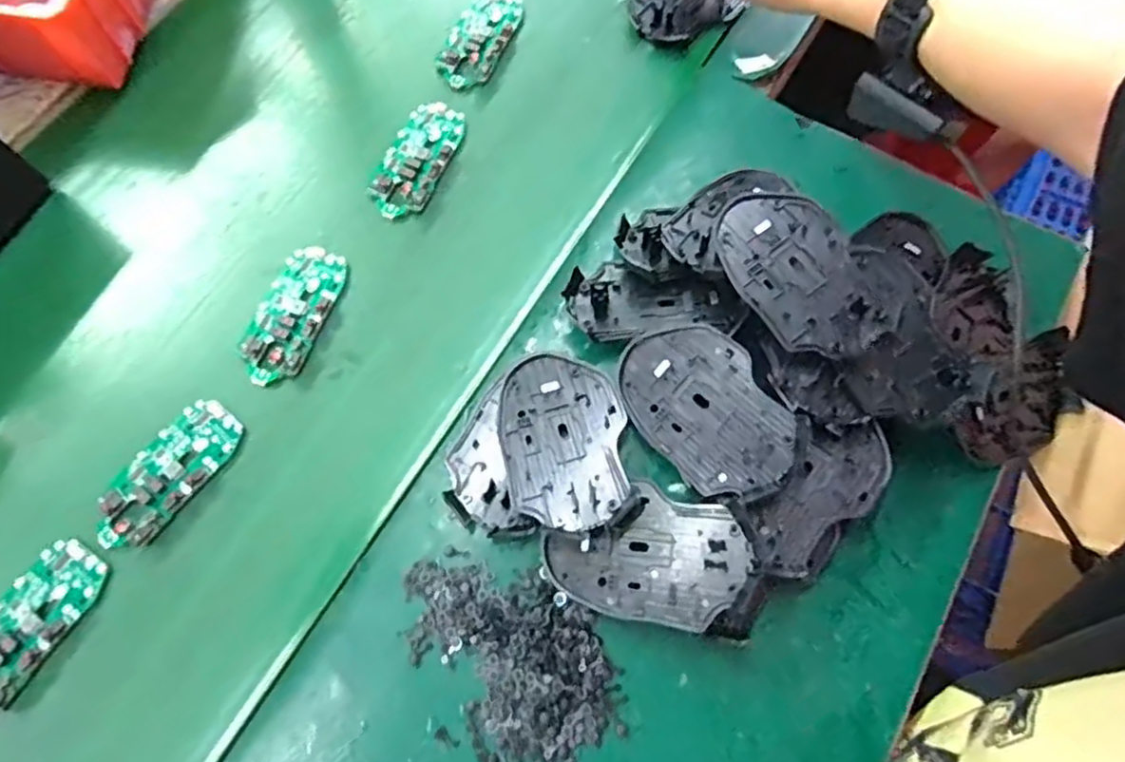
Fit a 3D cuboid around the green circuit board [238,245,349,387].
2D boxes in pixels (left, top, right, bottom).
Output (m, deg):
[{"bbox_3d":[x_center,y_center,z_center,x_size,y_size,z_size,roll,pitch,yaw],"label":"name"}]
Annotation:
[{"bbox_3d":[-0.179,-0.045,0.440,0.045,0.008,0.099,19,71,7],"label":"green circuit board"}]

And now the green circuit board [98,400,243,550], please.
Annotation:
[{"bbox_3d":[-0.240,0.056,0.403,0.044,0.009,0.097,32,73,11],"label":"green circuit board"}]

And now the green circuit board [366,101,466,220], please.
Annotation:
[{"bbox_3d":[-0.106,-0.163,0.480,0.043,0.011,0.100,20,71,7],"label":"green circuit board"}]

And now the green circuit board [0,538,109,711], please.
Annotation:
[{"bbox_3d":[-0.304,0.138,0.374,0.045,0.011,0.095,28,72,10],"label":"green circuit board"}]

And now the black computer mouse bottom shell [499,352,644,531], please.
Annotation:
[{"bbox_3d":[0.001,0.034,0.394,0.072,0.019,0.110,-10,70,-3],"label":"black computer mouse bottom shell"}]

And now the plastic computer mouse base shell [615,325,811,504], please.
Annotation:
[{"bbox_3d":[0.086,0.017,0.392,0.072,0.019,0.115,-44,69,7],"label":"plastic computer mouse base shell"}]

